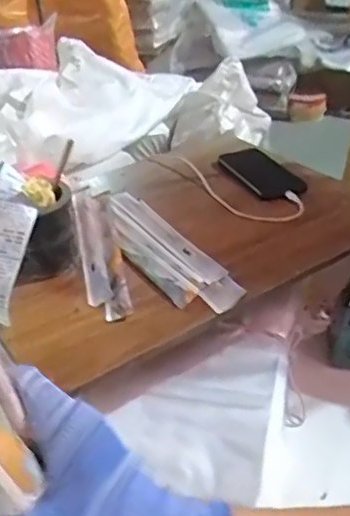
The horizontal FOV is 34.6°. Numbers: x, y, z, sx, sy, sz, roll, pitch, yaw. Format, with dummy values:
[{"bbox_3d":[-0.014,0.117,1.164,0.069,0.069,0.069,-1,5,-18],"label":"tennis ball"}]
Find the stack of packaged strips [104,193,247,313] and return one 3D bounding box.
[{"bbox_3d":[-0.026,-0.020,0.713,0.079,0.015,0.300,-18,36,-21],"label":"stack of packaged strips"}]

